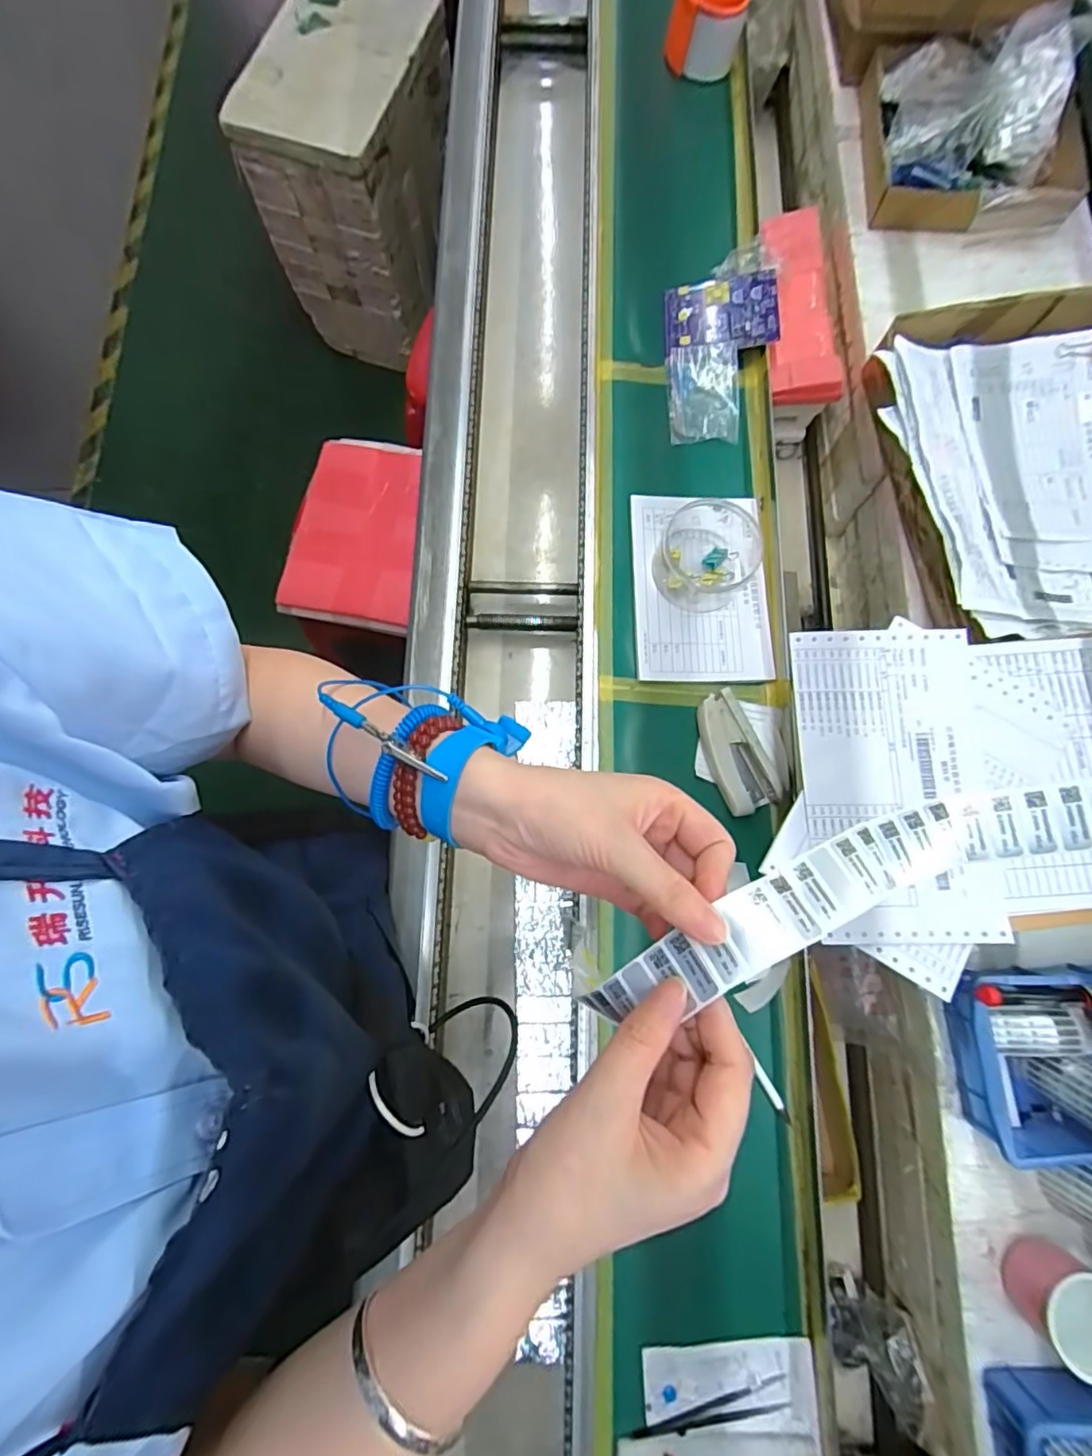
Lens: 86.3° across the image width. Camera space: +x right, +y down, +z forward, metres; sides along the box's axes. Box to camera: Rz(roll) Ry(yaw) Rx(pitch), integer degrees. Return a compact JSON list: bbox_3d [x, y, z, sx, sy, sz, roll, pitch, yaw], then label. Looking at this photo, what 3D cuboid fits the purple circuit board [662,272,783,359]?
[{"bbox_3d":[0.199,-0.474,0.667,0.125,0.007,0.094,-2,81,11],"label":"purple circuit board"}]

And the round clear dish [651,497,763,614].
[{"bbox_3d":[0.168,-0.184,0.599,0.102,0.041,0.123,29,80,7],"label":"round clear dish"}]

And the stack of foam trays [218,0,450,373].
[{"bbox_3d":[-0.402,-1.200,1.313,0.314,0.498,0.418,27,79,6],"label":"stack of foam trays"}]

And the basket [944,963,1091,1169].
[{"bbox_3d":[0.426,0.253,0.447,0.184,0.077,0.122,-4,78,0],"label":"basket"}]

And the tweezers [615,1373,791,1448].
[{"bbox_3d":[0.125,0.543,0.460,0.139,0.009,0.019,-10,78,-1],"label":"tweezers"}]

